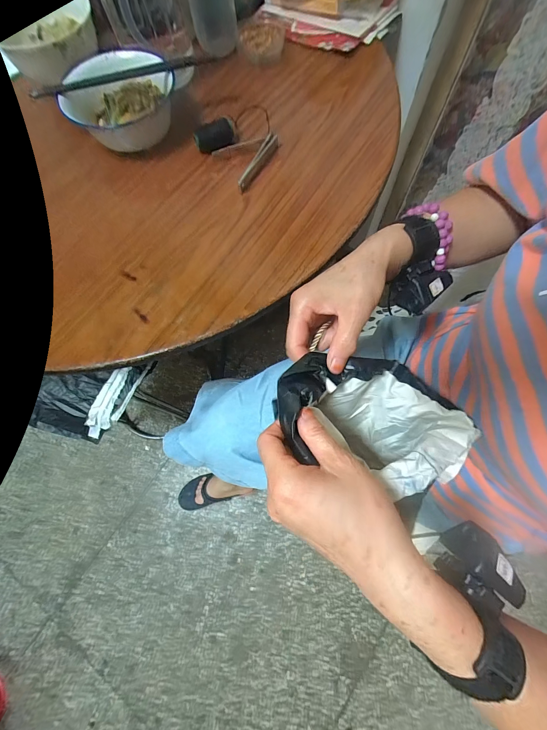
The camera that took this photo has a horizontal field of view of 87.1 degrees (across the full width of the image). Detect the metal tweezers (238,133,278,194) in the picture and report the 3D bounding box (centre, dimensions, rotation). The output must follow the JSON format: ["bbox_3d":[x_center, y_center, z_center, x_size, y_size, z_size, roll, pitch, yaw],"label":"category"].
[{"bbox_3d":[-0.020,-0.283,0.401,0.016,0.017,0.100,27,77,11],"label":"metal tweezers"}]

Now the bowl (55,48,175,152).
[{"bbox_3d":[-0.218,-0.374,0.418,0.146,0.071,0.154,-1,74,3],"label":"bowl"}]

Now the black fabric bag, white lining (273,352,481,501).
[{"bbox_3d":[0.095,0.062,0.303,0.175,0.134,0.116,20,70,9],"label":"black fabric bag, white lining"}]

